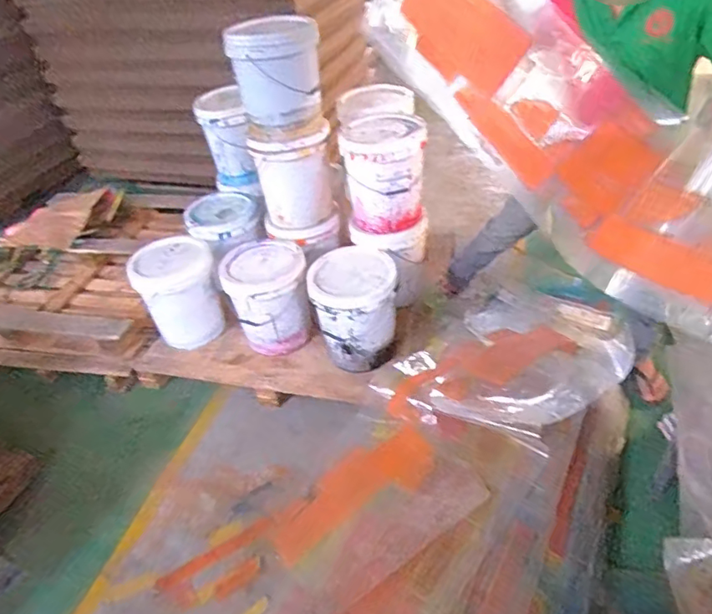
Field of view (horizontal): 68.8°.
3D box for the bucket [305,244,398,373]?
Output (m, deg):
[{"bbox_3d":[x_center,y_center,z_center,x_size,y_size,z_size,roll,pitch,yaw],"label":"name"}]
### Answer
[{"bbox_3d":[-0.004,0.005,1.872,0.290,0.347,0.306,-4,39,4],"label":"bucket"}]

